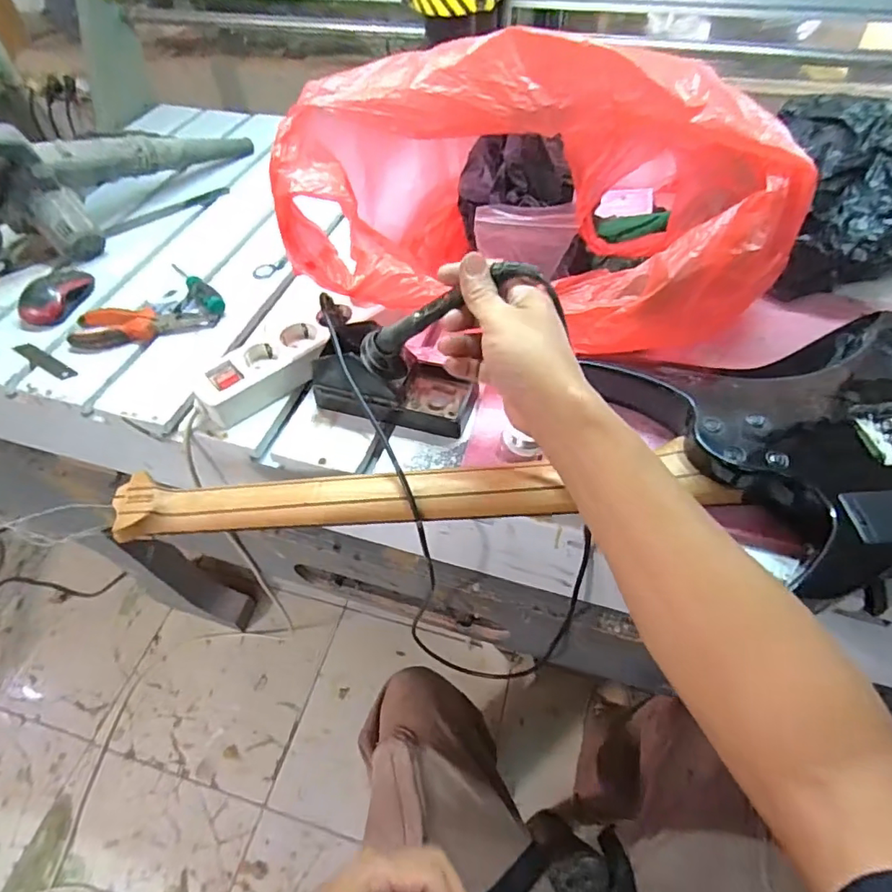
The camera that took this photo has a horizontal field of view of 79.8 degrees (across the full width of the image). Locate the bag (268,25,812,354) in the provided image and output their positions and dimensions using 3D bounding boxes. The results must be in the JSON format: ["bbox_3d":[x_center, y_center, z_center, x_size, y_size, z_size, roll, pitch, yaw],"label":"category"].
[{"bbox_3d":[0.080,-0.259,0.505,0.434,0.198,0.266,3,53,5],"label":"bag"}]

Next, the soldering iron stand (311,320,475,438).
[{"bbox_3d":[-0.051,-0.070,0.516,0.164,0.079,0.076,14,55,12],"label":"soldering iron stand"}]

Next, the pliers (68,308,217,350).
[{"bbox_3d":[-0.348,-0.139,0.610,0.154,0.018,0.052,-6,53,-2],"label":"pliers"}]

